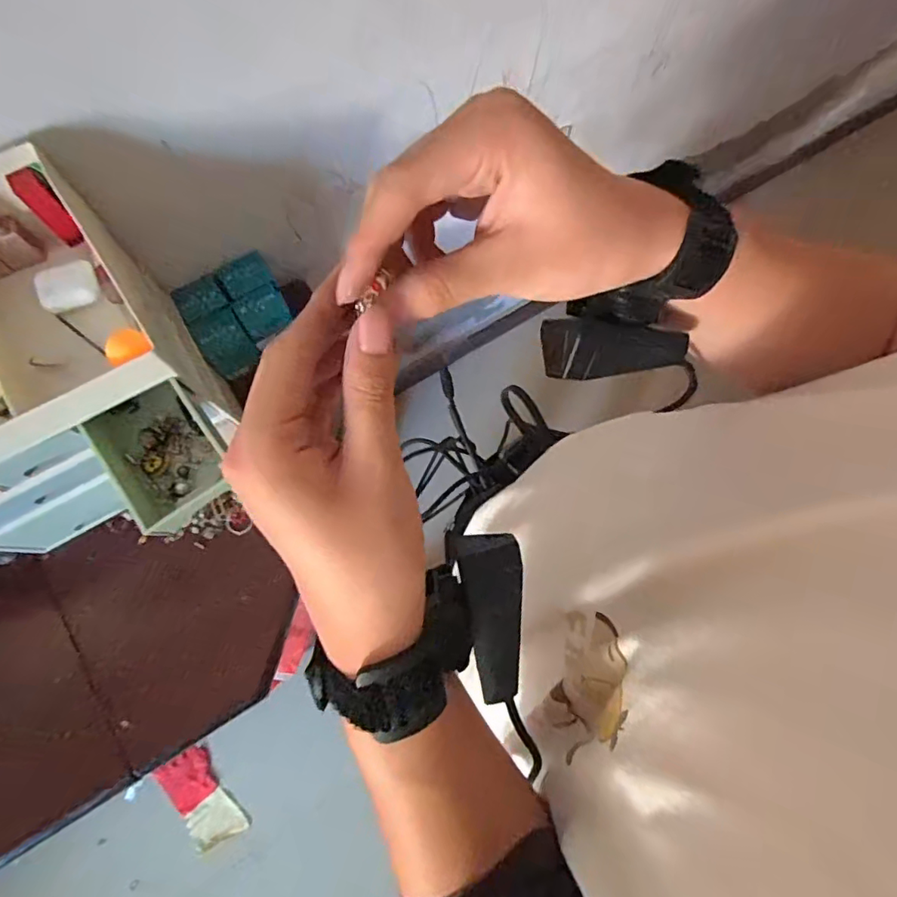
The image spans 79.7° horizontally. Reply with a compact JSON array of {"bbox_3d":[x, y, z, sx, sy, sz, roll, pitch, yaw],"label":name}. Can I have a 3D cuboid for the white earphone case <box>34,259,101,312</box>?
[{"bbox_3d":[-0.351,-0.150,0.494,0.052,0.018,0.035,-26,78,-7],"label":"white earphone case"}]

